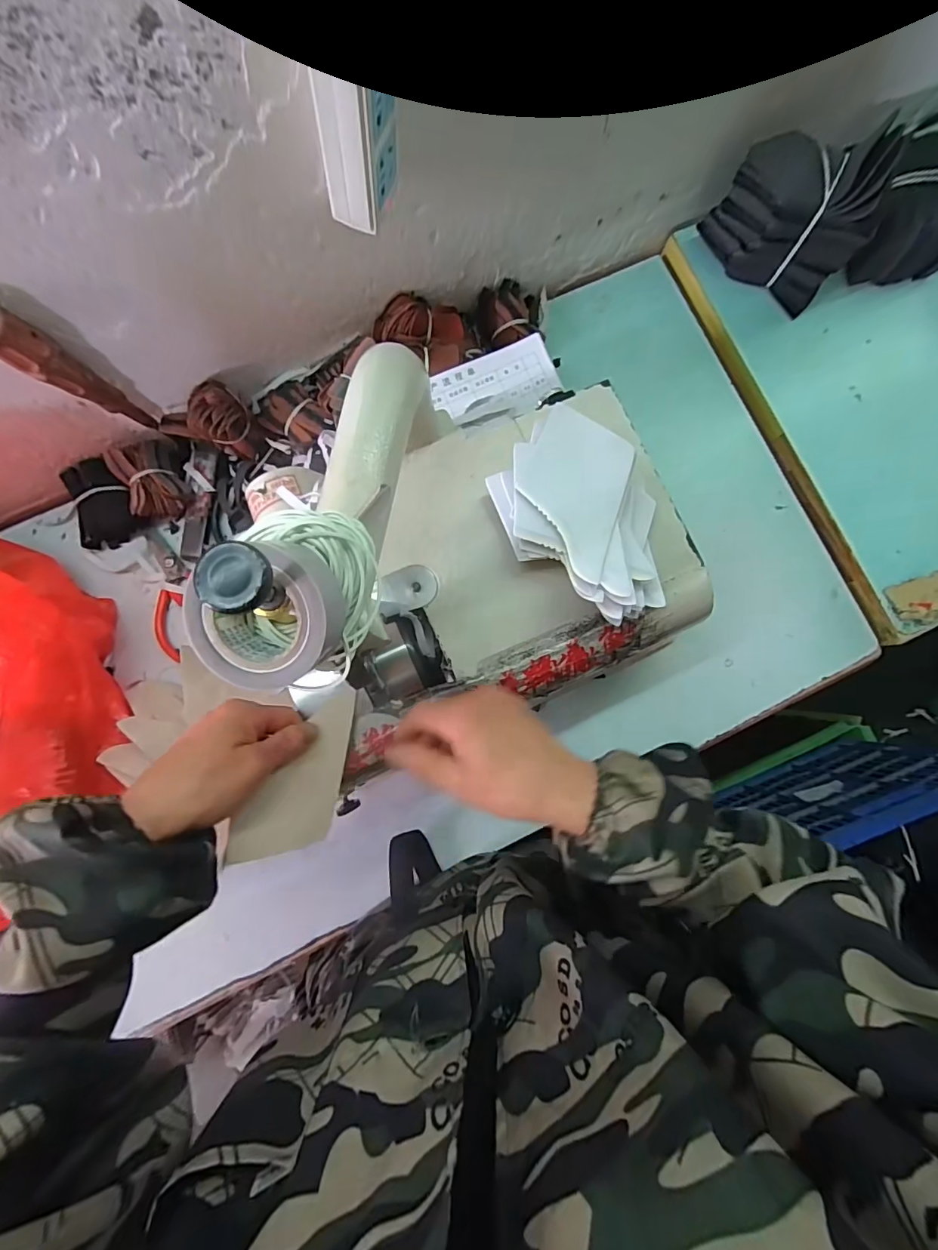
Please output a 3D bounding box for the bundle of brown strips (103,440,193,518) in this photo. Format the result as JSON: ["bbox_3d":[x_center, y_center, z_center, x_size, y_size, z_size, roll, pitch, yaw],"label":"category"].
[{"bbox_3d":[-0.327,-0.149,0.494,0.055,0.030,0.084,-25,87,-5],"label":"bundle of brown strips"}]

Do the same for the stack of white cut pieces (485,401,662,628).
[{"bbox_3d":[0.091,-0.077,0.363,0.149,0.054,0.099,39,84,1],"label":"stack of white cut pieces"}]

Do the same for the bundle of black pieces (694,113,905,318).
[{"bbox_3d":[0.337,-0.427,0.503,0.150,0.147,0.073,36,84,3],"label":"bundle of black pieces"}]

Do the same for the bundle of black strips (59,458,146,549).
[{"bbox_3d":[-0.378,-0.125,0.498,0.061,0.024,0.083,-18,86,-4],"label":"bundle of black strips"}]

